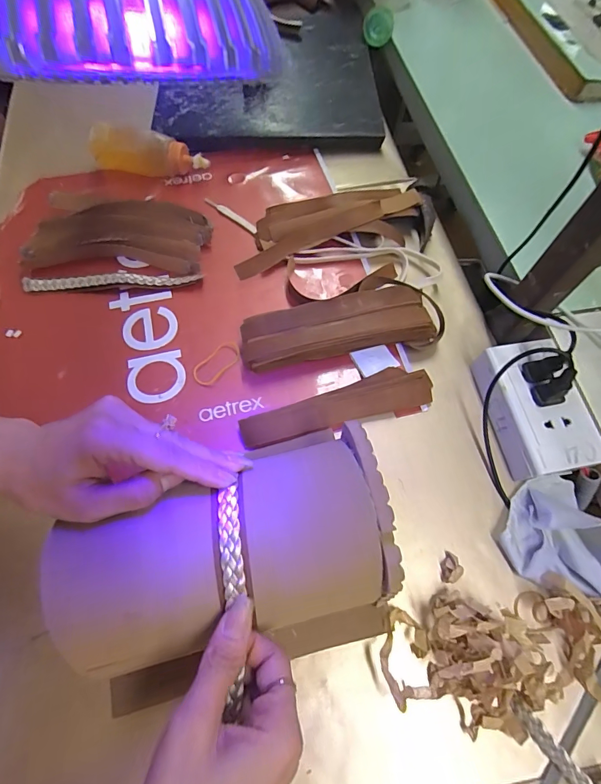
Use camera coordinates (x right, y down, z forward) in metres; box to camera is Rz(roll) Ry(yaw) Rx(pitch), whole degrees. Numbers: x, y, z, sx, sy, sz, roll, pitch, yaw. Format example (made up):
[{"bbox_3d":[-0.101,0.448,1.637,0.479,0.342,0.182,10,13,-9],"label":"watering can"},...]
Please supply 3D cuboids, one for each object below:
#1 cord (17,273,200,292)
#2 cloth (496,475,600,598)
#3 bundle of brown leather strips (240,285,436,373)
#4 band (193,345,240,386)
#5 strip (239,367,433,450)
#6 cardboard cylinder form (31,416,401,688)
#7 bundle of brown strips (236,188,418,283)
[{"bbox_3d":[-0.204,-0.120,0.430,0.188,0.013,0.013,-2,66,-2],"label":"cord"},{"bbox_3d":[0.220,0.131,0.312,0.085,0.047,0.126,-20,68,-10],"label":"cloth"},{"bbox_3d":[0.038,-0.064,0.394,0.192,0.034,0.057,-12,67,-7],"label":"bundle of brown leather strips"},{"bbox_3d":[-0.083,-0.029,0.397,0.025,0.004,0.053,38,71,14],"label":"band"},{"bbox_3d":[0.035,0.014,0.373,0.182,0.017,0.039,-15,68,-8],"label":"strip"},{"bbox_3d":[-0.043,0.111,0.264,0.199,0.095,0.105,-15,67,-10],"label":"cardboard cylinder form"},{"bbox_3d":[0.027,-0.197,0.457,0.223,0.041,0.084,-16,68,-8],"label":"bundle of brown strips"}]

